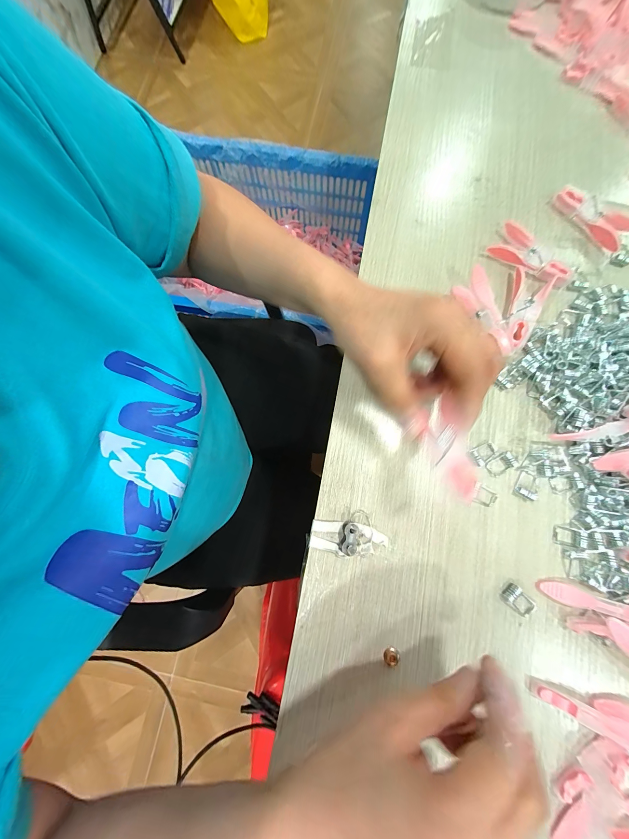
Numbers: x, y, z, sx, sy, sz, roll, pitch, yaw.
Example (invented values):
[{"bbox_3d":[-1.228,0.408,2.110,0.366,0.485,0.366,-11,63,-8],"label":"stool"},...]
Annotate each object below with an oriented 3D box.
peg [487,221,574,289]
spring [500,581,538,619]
[{"bbox_3d":[0.204,-0.151,0.270,0.075,0.017,0.032,38,82,7],"label":"peg"},{"bbox_3d":[0.157,0.139,0.219,0.026,0.007,0.015,42,82,7],"label":"spring"}]

